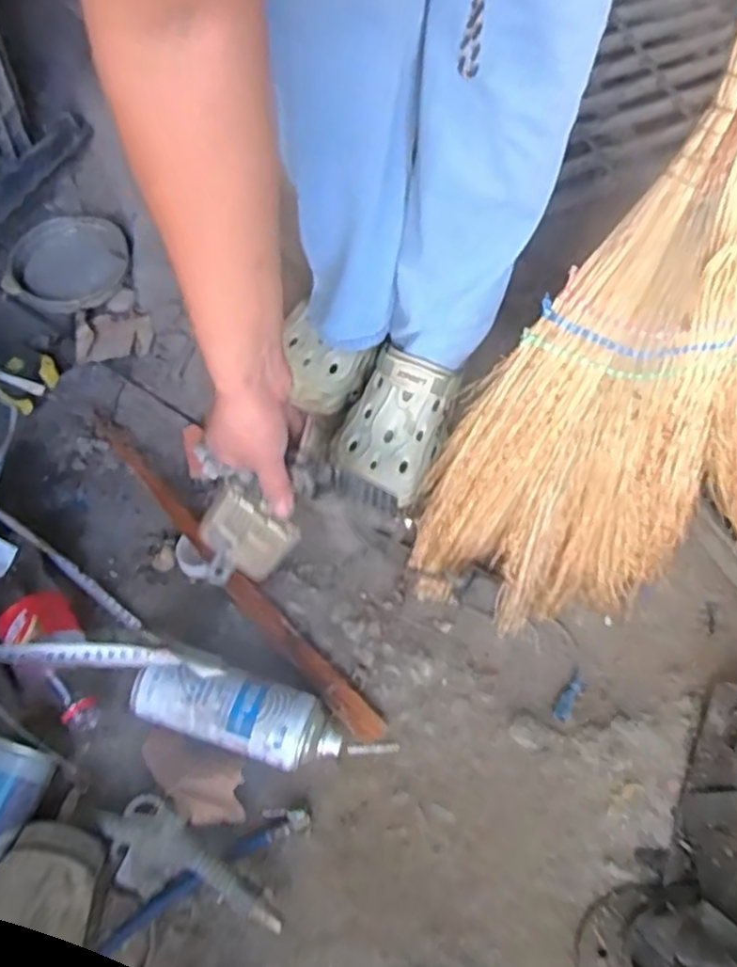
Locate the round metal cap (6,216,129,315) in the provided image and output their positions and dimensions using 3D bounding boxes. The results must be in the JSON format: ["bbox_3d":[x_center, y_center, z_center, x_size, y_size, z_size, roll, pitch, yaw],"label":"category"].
[{"bbox_3d":[-0.369,-0.272,0.894,0.140,0.016,0.152,3,67,-7],"label":"round metal cap"}]

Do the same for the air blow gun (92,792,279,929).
[{"bbox_3d":[-0.150,0.320,0.601,0.169,0.048,0.065,35,67,7],"label":"air blow gun"}]

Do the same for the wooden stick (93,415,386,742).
[{"bbox_3d":[-0.149,0.082,0.738,0.032,0.020,0.458,-39,77,-20],"label":"wooden stick"}]

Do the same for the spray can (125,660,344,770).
[{"bbox_3d":[-0.115,0.203,0.642,0.184,0.066,0.063,19,66,0],"label":"spray can"}]

